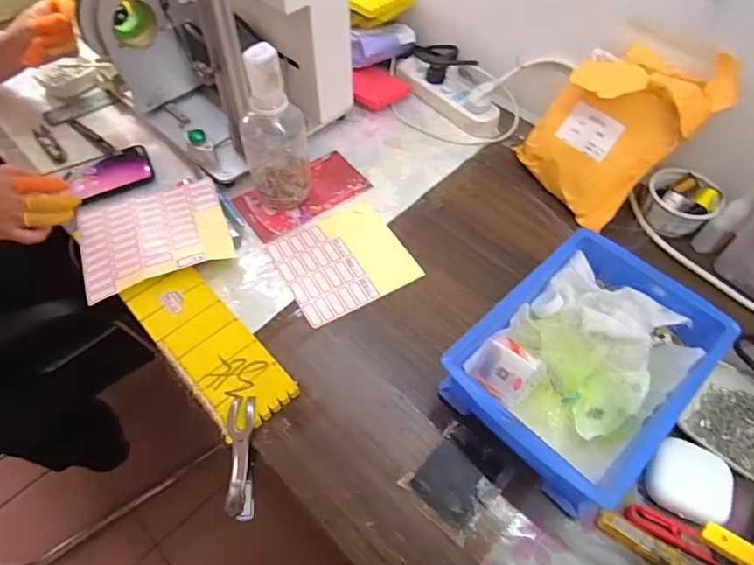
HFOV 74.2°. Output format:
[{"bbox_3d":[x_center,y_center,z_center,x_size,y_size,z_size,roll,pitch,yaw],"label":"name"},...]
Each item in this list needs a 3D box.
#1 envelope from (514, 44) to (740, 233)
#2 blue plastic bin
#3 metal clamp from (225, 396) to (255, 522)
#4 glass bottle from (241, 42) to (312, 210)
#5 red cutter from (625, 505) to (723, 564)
[{"bbox_3d":[0.287,-0.192,0.598,0.150,0.224,0.060,50,32,18],"label":"envelope"},{"bbox_3d":[0.204,0.078,0.491,0.242,0.075,0.183,-38,63,-24],"label":"blue plastic bin"},{"bbox_3d":[-0.128,0.167,0.476,0.023,0.041,0.111,-4,72,-3],"label":"metal clamp"},{"bbox_3d":[-0.125,-0.188,0.595,0.072,0.203,0.089,-12,56,-9],"label":"glass bottle"},{"bbox_3d":[0.258,0.215,0.427,0.079,0.012,0.022,26,59,17],"label":"red cutter"}]

